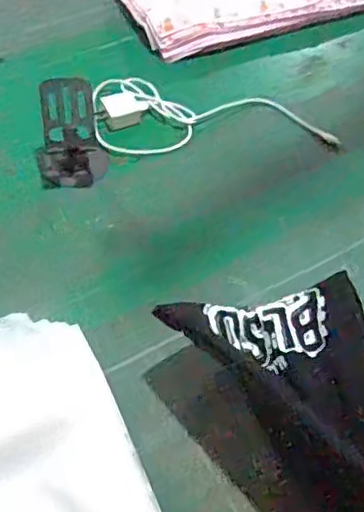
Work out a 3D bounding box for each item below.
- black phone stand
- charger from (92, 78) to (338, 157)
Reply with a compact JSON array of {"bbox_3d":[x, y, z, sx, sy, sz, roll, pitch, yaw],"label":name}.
[{"bbox_3d":[-0.133,-0.145,0.758,0.085,0.095,0.081,-12,56,-11],"label":"black phone stand"},{"bbox_3d":[0.039,-0.188,0.829,0.302,0.025,0.128,-4,55,-6],"label":"charger"}]

